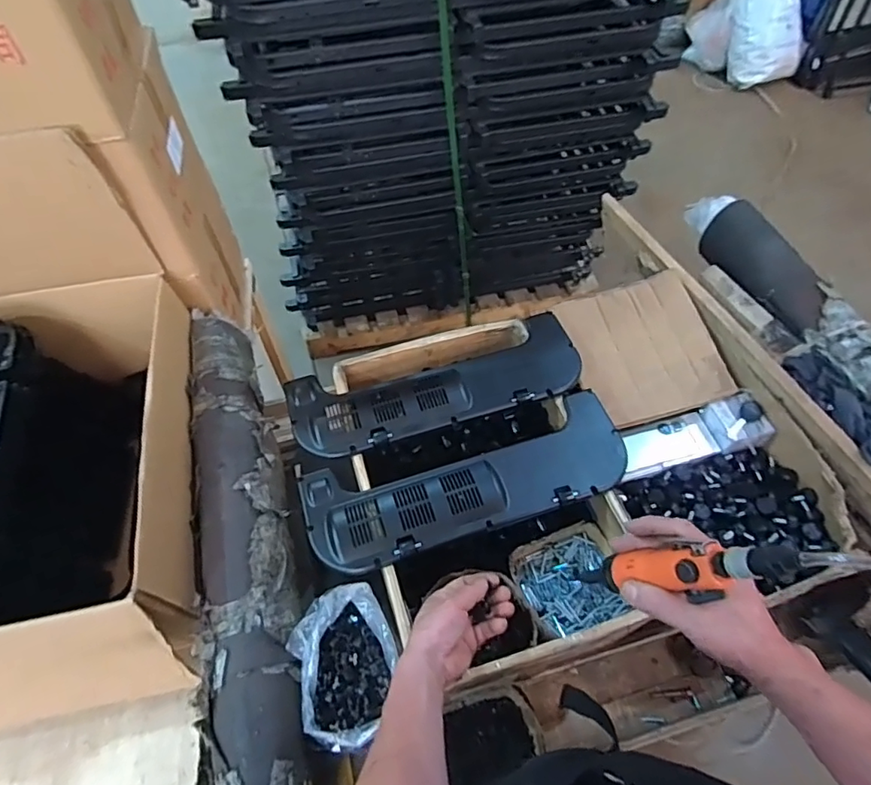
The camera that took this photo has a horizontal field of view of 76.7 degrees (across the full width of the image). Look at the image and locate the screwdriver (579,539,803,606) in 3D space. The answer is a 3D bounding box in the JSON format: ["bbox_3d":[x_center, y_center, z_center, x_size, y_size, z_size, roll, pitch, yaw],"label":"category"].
[{"bbox_3d":[0.221,0.160,0.485,0.046,0.210,0.041,39,63,-3],"label":"screwdriver"}]

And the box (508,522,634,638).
[{"bbox_3d":[0.205,0.288,0.848,0.149,0.047,0.146,-18,58,-10],"label":"box"}]

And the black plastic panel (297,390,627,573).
[{"bbox_3d":[0.052,0.126,0.805,0.477,0.021,0.158,-16,58,-9],"label":"black plastic panel"}]

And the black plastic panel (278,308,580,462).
[{"bbox_3d":[0.006,-0.018,0.902,0.477,0.031,0.166,-17,58,-9],"label":"black plastic panel"}]

